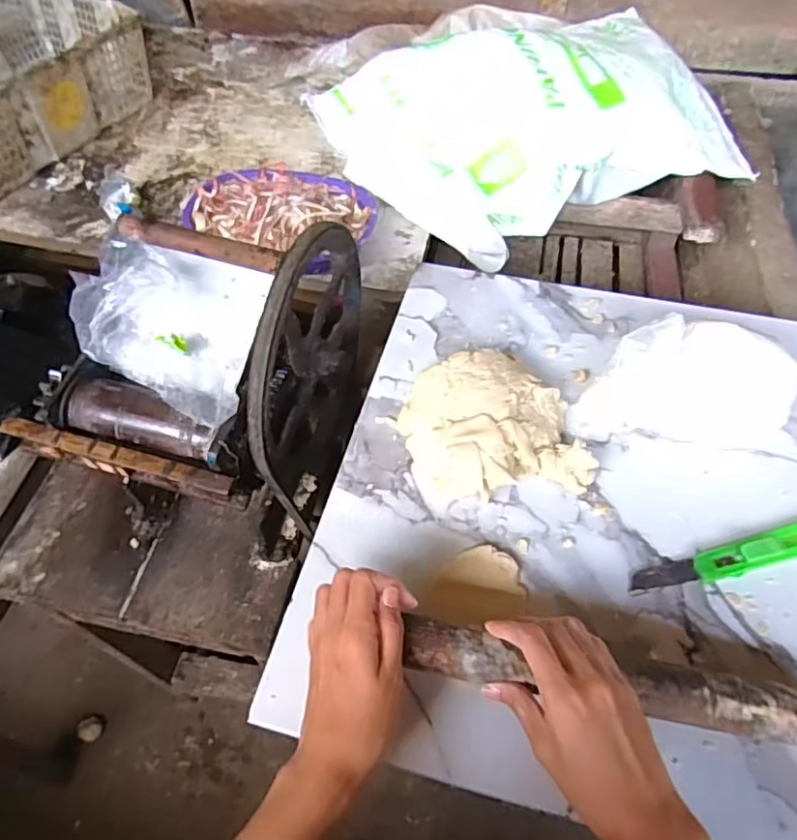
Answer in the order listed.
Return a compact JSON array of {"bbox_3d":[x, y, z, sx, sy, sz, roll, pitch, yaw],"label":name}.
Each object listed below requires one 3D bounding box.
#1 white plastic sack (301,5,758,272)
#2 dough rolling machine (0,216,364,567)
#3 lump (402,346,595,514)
[{"bbox_3d":[0.245,-0.506,1.040,0.667,0.192,0.403,-22,59,-15],"label":"white plastic sack"},{"bbox_3d":[-0.183,-0.040,0.654,0.220,0.356,0.301,21,58,12],"label":"dough rolling machine"},{"bbox_3d":[0.083,0.003,0.533,0.154,0.053,0.130,-7,57,-6],"label":"lump"}]

